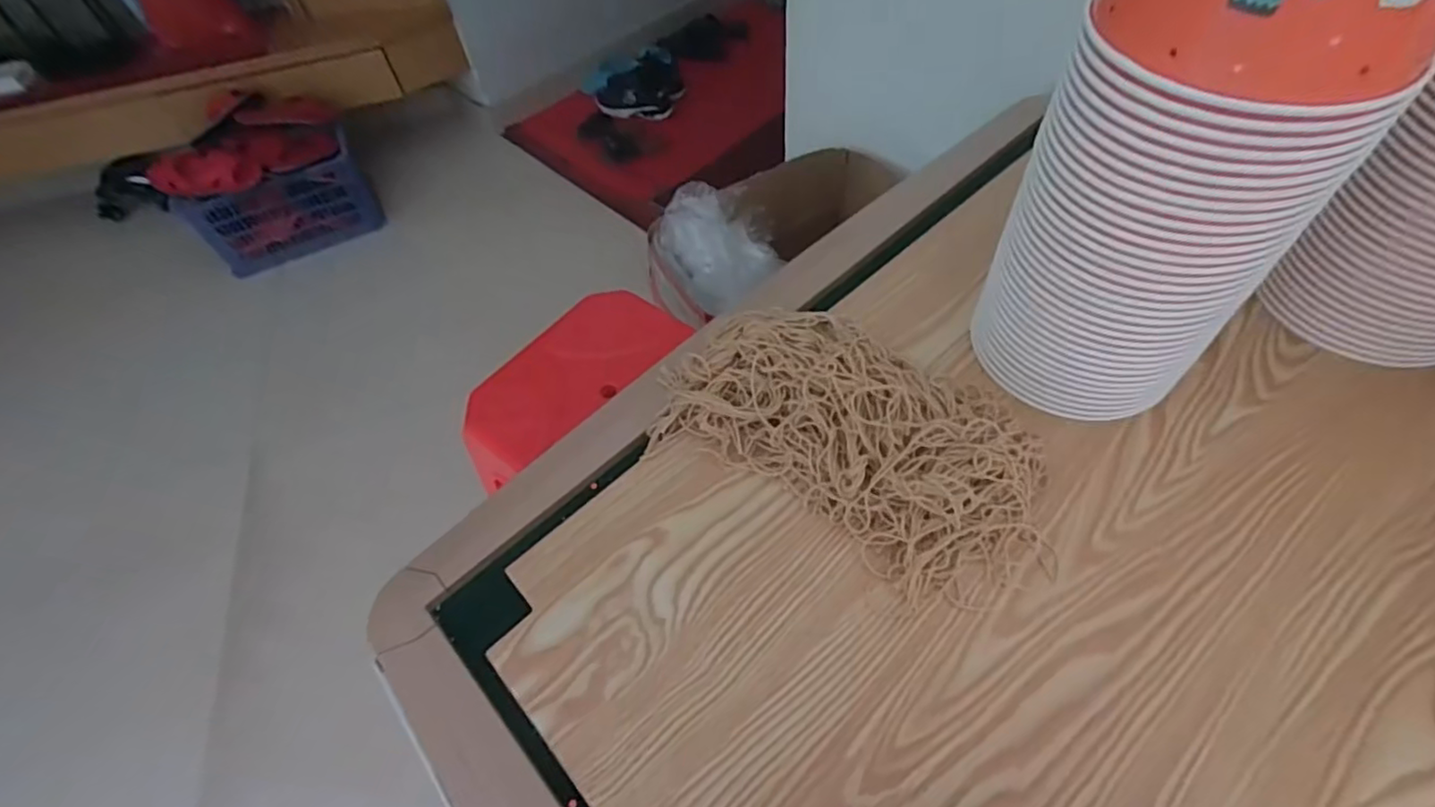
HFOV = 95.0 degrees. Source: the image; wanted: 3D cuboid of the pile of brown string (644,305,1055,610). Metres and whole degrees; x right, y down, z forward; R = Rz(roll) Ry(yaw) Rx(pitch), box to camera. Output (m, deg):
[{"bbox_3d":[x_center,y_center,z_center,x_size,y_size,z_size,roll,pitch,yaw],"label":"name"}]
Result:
[{"bbox_3d":[0.101,0.021,0.502,0.294,0.061,0.166,22,60,20],"label":"pile of brown string"}]

